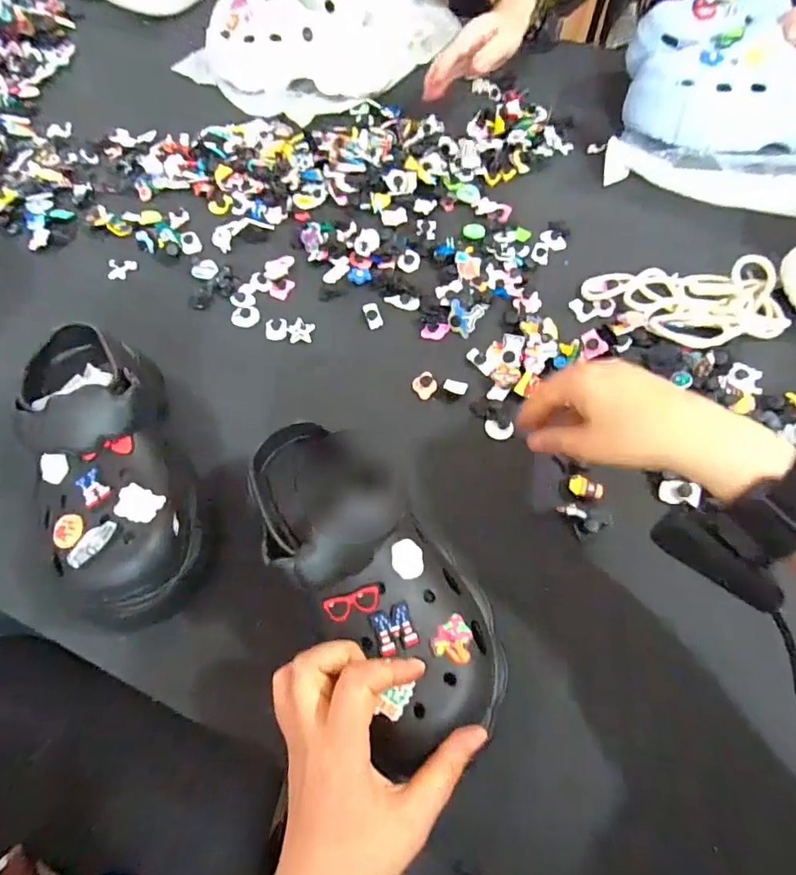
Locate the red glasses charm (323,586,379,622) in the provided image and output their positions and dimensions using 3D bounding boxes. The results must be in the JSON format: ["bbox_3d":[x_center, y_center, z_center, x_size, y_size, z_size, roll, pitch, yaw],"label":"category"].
[{"bbox_3d":[-0.026,0.097,0.284,0.032,0.009,0.013,-14,63,-7],"label":"red glasses charm"}]

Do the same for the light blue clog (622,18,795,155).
[{"bbox_3d":[0.402,-0.391,0.561,0.239,0.083,0.123,-5,62,-2],"label":"light blue clog"}]

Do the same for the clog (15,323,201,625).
[{"bbox_3d":[-0.217,0.009,0.372,0.101,0.111,0.250,-25,65,-12],"label":"clog"}]

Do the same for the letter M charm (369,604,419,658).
[{"bbox_3d":[-0.003,0.113,0.290,0.023,0.009,0.025,-16,76,-18],"label":"letter M charm"}]

